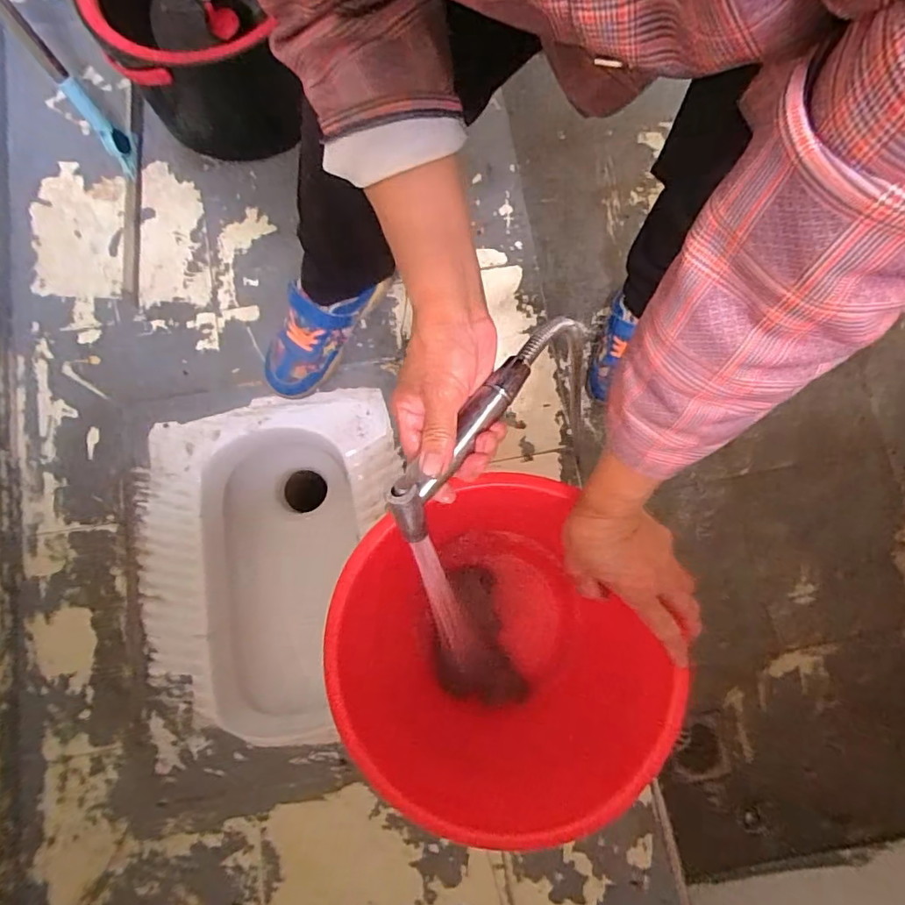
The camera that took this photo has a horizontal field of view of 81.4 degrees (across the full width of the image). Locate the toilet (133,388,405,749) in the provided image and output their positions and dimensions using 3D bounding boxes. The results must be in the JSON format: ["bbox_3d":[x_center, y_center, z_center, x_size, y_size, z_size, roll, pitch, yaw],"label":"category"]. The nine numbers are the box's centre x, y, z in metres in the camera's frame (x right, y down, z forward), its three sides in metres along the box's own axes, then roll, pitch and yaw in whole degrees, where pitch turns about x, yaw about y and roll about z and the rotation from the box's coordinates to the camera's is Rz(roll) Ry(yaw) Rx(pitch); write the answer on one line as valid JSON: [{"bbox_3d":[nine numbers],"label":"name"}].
[{"bbox_3d":[-0.244,0.170,0.817,0.362,0.191,0.458,-11,79,-2],"label":"toilet"}]

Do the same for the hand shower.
[{"bbox_3d":[0.006,-0.007,0.362,0.029,0.049,0.143,35,76,6],"label":"hand shower"}]

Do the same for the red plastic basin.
[{"bbox_3d":[0.035,0.201,0.578,0.273,0.282,0.286,0,79,0],"label":"red plastic basin"}]

